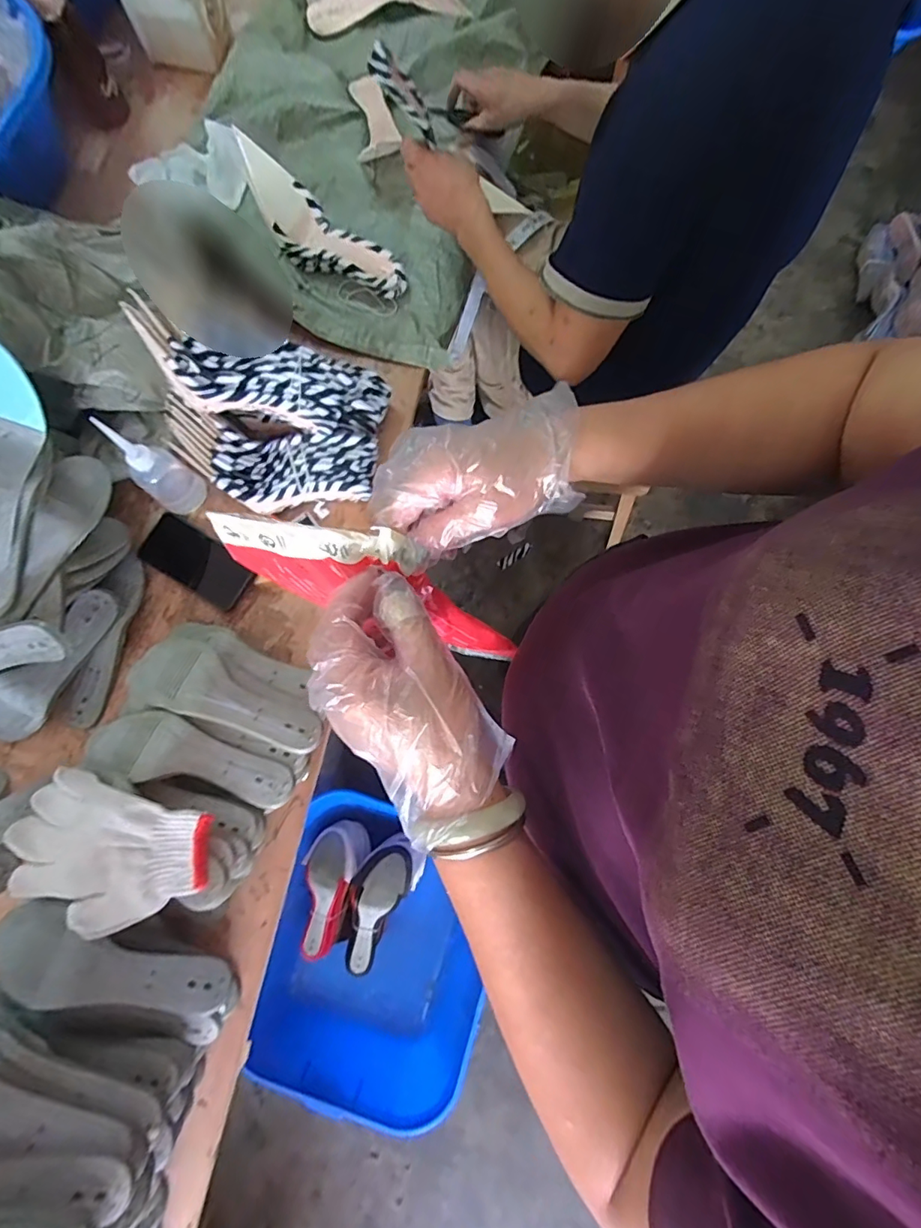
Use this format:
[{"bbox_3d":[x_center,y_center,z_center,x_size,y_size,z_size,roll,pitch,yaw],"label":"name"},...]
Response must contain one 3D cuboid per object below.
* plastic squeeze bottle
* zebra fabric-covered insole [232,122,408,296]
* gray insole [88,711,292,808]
[{"bbox_3d":[-0.393,-0.186,0.660,0.054,0.163,0.062,35,82,7],"label":"plastic squeeze bottle"},{"bbox_3d":[-0.201,-0.569,0.766,0.271,0.094,0.094,32,81,-10],"label":"zebra fabric-covered insole"},{"bbox_3d":[-0.307,0.167,0.603,0.224,0.032,0.071,21,80,-10],"label":"gray insole"}]

